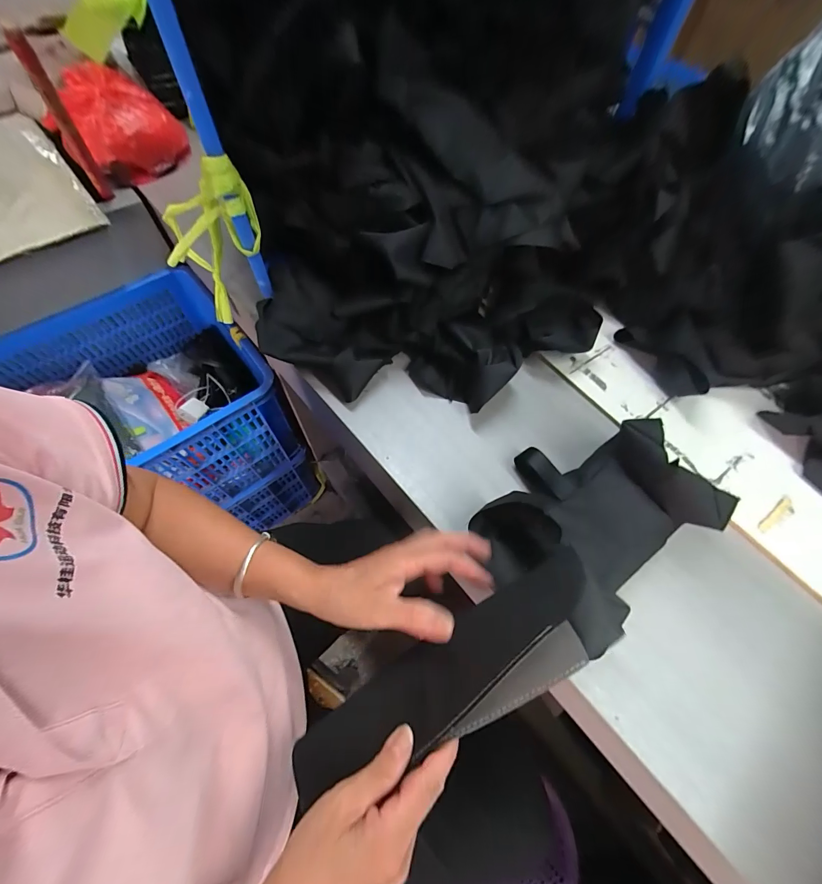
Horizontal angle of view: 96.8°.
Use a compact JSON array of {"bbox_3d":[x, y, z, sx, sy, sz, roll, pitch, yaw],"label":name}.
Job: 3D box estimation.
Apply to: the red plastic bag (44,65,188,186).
[{"bbox_3d":[-0.568,-0.611,0.702,0.204,0.103,0.217,-37,71,-18],"label":"red plastic bag"}]

